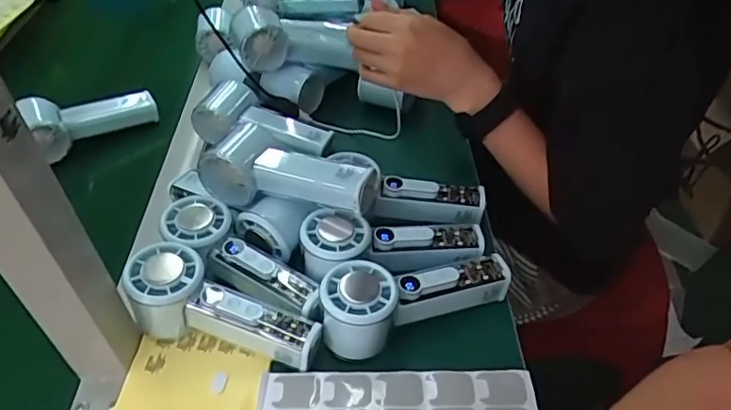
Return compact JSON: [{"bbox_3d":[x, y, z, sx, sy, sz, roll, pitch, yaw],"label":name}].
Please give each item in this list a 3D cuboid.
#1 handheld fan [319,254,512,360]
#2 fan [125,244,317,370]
[{"bbox_3d":[0.041,0.069,0.438,0.153,0.053,0.057,-15,45,-12],"label":"handheld fan"},{"bbox_3d":[-0.111,0.086,0.434,0.153,0.056,0.056,21,45,4],"label":"fan"}]

